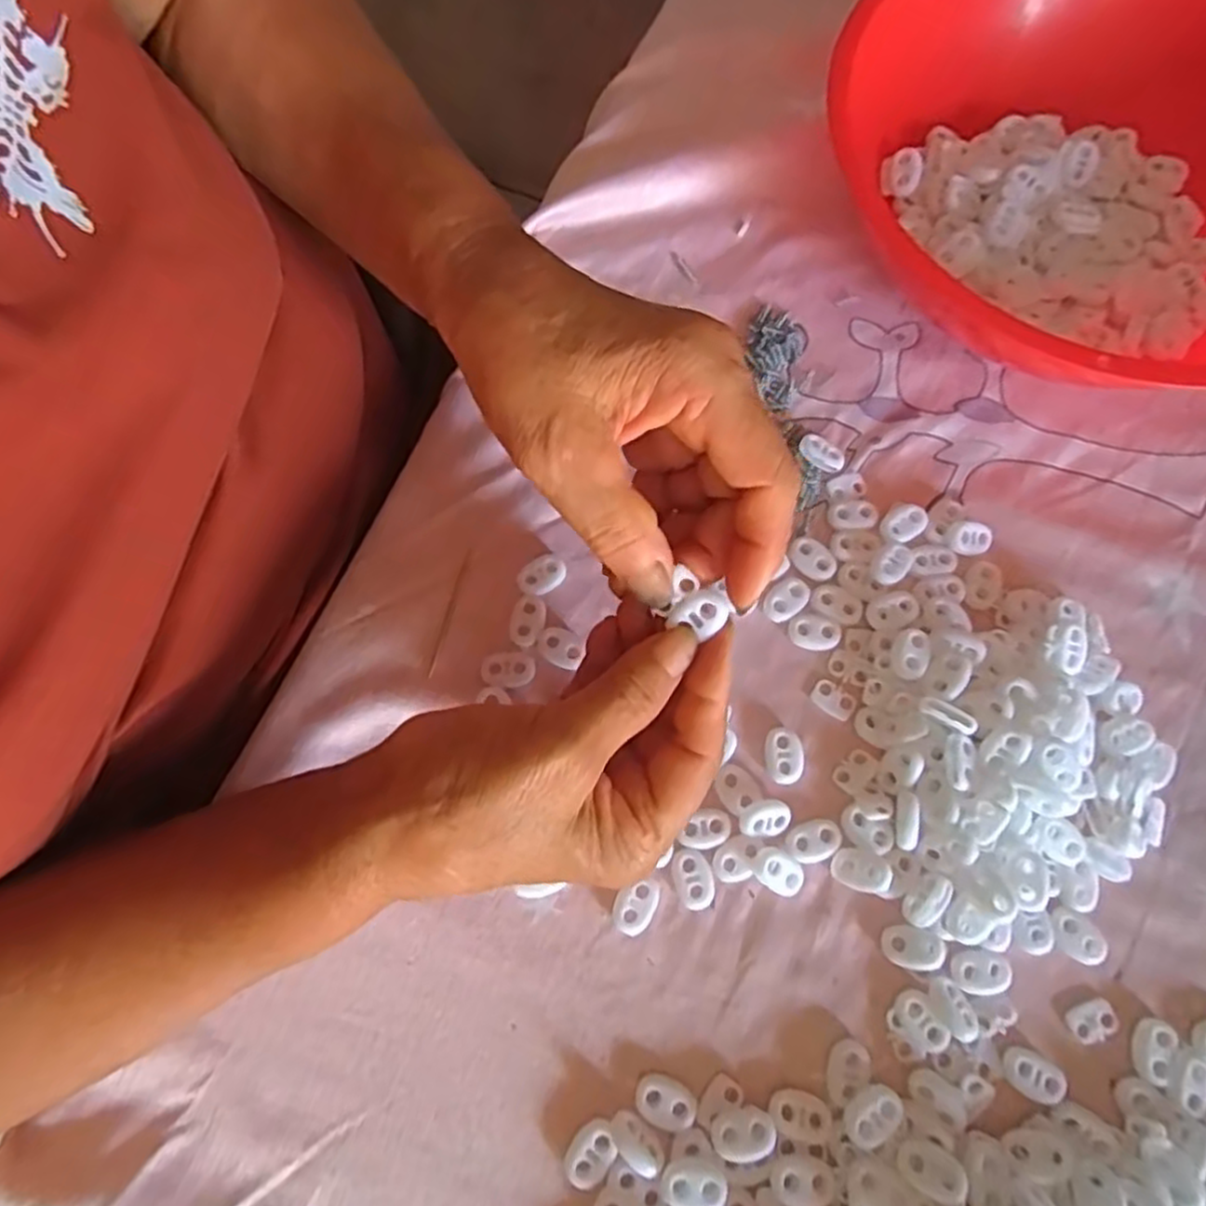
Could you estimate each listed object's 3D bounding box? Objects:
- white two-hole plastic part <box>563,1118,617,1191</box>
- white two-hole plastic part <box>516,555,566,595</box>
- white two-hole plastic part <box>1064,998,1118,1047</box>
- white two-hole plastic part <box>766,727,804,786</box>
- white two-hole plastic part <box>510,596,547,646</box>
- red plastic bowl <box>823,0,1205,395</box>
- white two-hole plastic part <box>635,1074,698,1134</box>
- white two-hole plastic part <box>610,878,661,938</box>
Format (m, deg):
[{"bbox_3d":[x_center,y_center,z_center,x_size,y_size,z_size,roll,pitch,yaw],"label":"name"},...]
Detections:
[{"bbox_3d":[-0.005,0.197,0.262,0.015,0.007,0.022,26,75,7],"label":"white two-hole plastic part"},{"bbox_3d":[-0.027,-0.012,0.325,0.021,0.004,0.015,-33,76,-9],"label":"white two-hole plastic part"},{"bbox_3d":[0.186,0.158,0.276,0.019,0.004,0.014,-18,74,-5],"label":"white two-hole plastic part"},{"bbox_3d":[0.075,0.064,0.304,0.014,0.005,0.023,-2,74,-1],"label":"white two-hole plastic part"},{"bbox_3d":[-0.033,0.007,0.318,0.014,0.004,0.022,19,74,5],"label":"white two-hole plastic part"},{"bbox_3d":[0.234,-0.194,0.344,0.228,0.080,0.244,-5,74,-1],"label":"red plastic bowl"},{"bbox_3d":[0.023,0.182,0.267,0.022,0.004,0.015,26,75,7],"label":"white two-hole plastic part"},{"bbox_3d":[0.012,0.119,0.287,0.016,0.005,0.022,23,75,7],"label":"white two-hole plastic part"}]

